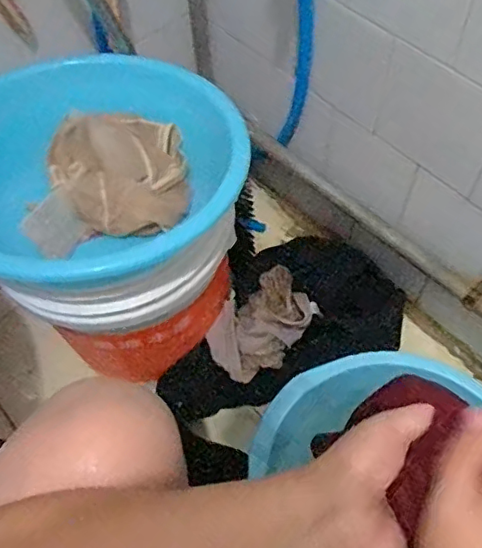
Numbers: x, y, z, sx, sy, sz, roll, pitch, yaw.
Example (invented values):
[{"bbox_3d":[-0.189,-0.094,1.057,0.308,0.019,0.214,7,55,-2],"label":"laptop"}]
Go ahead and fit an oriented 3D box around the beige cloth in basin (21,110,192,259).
[{"bbox_3d":[-0.150,-0.117,0.670,0.167,0.065,0.208,-3,60,2],"label":"beige cloth in basin"}]

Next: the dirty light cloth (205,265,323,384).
[{"bbox_3d":[0.037,0.072,0.865,0.117,0.087,0.206,31,66,20],"label":"dirty light cloth"}]

